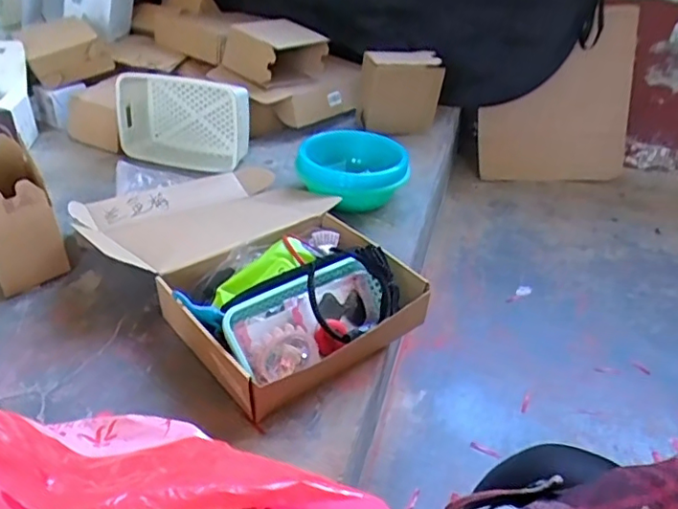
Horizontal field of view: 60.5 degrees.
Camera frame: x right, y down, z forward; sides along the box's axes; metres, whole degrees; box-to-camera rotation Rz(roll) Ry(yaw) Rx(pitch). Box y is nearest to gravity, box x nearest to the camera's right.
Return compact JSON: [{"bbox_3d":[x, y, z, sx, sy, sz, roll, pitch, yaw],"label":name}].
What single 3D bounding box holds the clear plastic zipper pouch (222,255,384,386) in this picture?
[{"bbox_3d":[-0.037,0.087,0.825,0.258,0.078,0.136,-21,41,-31],"label":"clear plastic zipper pouch"}]

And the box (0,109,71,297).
[{"bbox_3d":[-0.556,-0.070,0.995,0.106,0.178,0.219,-19,40,-29],"label":"box"}]

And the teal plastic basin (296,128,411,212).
[{"bbox_3d":[0.029,-0.177,1.251,0.237,0.116,0.167,6,34,4],"label":"teal plastic basin"}]

